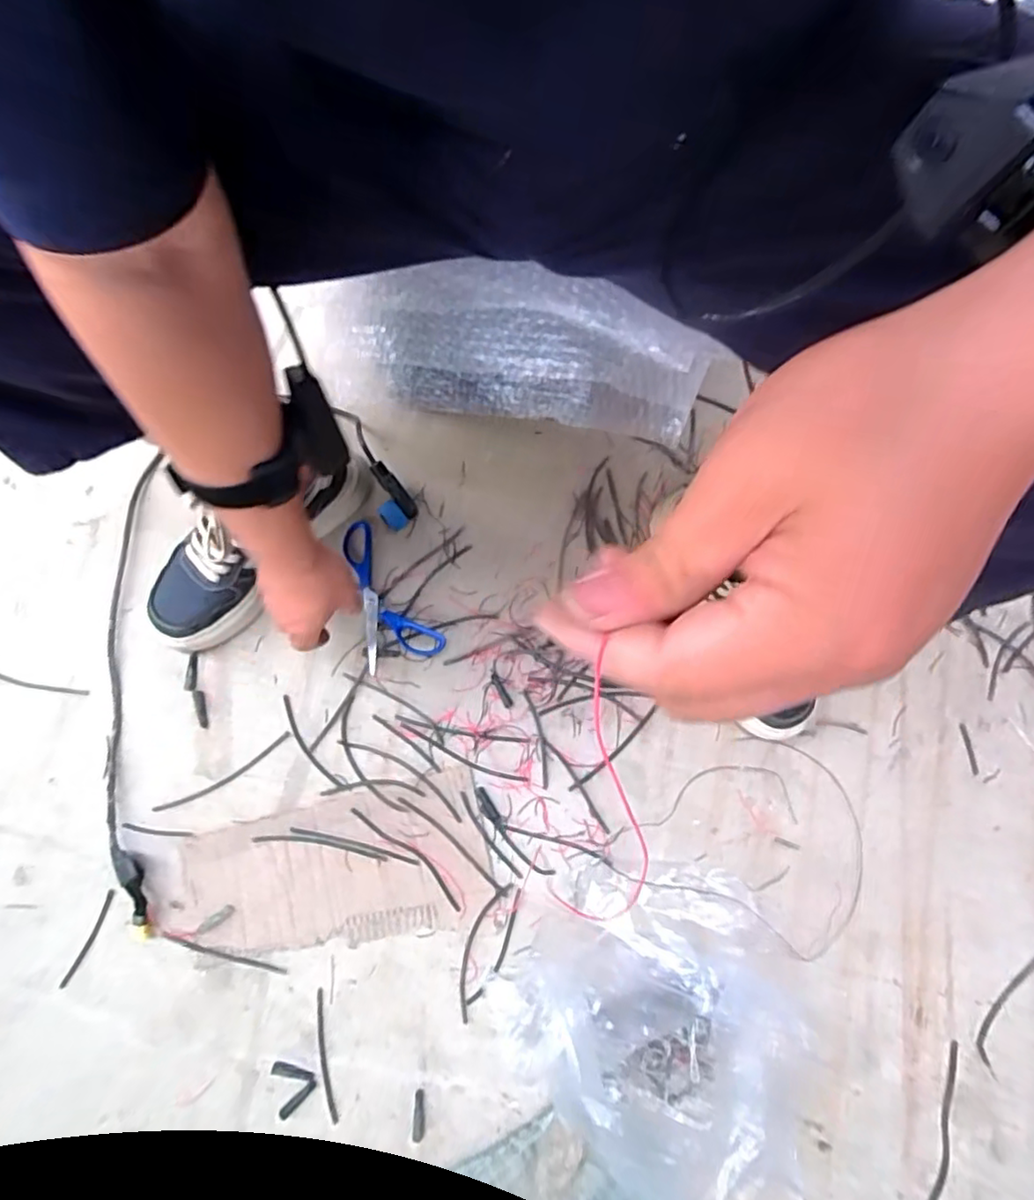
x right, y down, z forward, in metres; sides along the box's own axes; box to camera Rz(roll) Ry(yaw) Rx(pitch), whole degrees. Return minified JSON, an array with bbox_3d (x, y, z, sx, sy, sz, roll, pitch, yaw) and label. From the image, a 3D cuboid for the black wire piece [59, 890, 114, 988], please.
[{"bbox_3d":[-0.418,0.332,0.603,0.011,0.004,0.095,24,80,5],"label":"black wire piece"}]

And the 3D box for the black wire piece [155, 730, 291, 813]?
[{"bbox_3d":[-0.300,0.182,0.633,0.150,0.004,0.017,-30,80,-5],"label":"black wire piece"}]

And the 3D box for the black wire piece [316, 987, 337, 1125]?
[{"bbox_3d":[-0.183,0.430,0.582,0.011,0.004,0.113,-10,79,-2],"label":"black wire piece"}]

